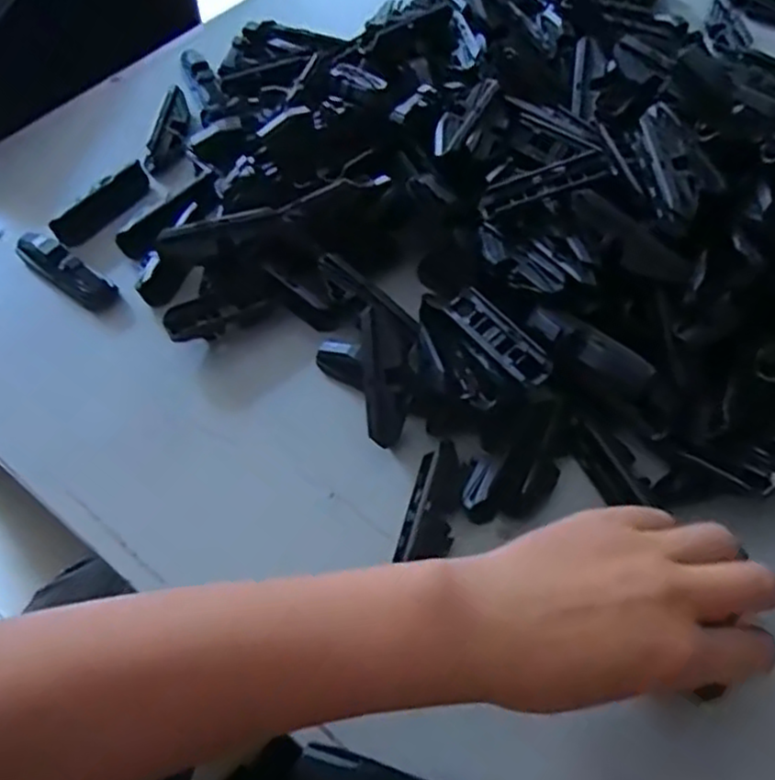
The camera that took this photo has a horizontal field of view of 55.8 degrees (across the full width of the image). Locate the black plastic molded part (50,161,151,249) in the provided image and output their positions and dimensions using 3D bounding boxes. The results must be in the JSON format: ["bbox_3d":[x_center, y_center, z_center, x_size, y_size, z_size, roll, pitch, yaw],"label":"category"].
[{"bbox_3d":[-0.179,-0.118,0.461,0.015,0.018,0.071,31,61,17],"label":"black plastic molded part"}]

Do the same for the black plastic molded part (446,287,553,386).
[{"bbox_3d":[0.057,-0.028,0.386,0.019,0.018,0.071,-30,63,-19],"label":"black plastic molded part"}]

